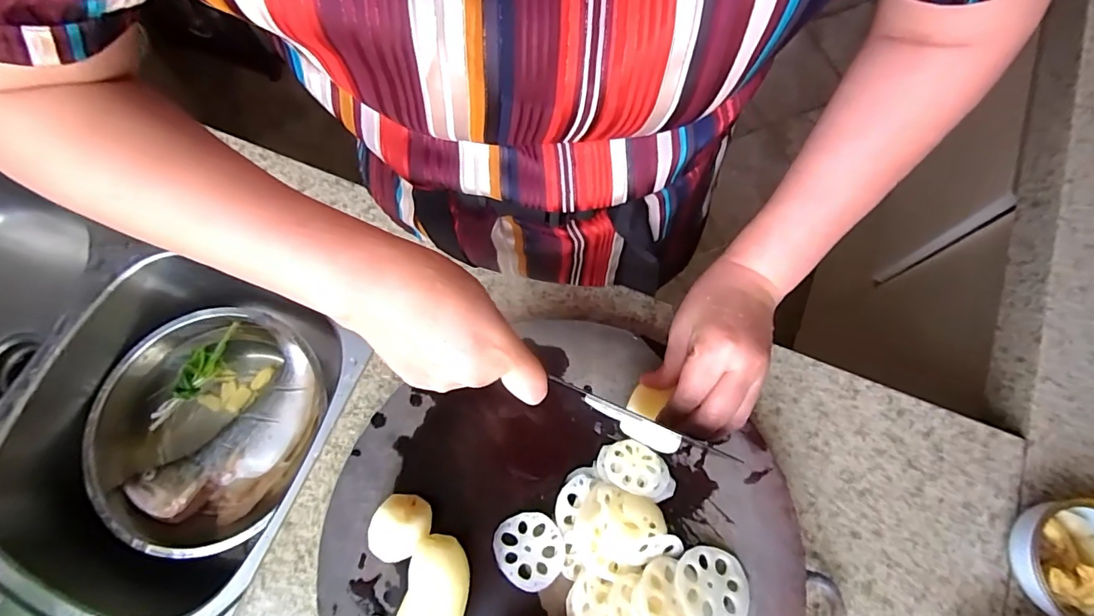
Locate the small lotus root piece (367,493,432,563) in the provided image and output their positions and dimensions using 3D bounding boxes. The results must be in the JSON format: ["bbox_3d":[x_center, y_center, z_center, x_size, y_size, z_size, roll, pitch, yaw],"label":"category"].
[{"bbox_3d":[-0.110,0.166,0.377,0.041,0.040,0.049,33,76,13],"label":"small lotus root piece"}]

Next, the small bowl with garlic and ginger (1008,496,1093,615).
[{"bbox_3d":[0.424,0.202,0.392,0.102,0.049,0.097,0,73,1],"label":"small bowl with garlic and ginger"}]

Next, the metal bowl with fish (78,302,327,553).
[{"bbox_3d":[-0.392,0.136,0.594,0.238,0.084,0.262,22,74,11],"label":"metal bowl with fish"}]

